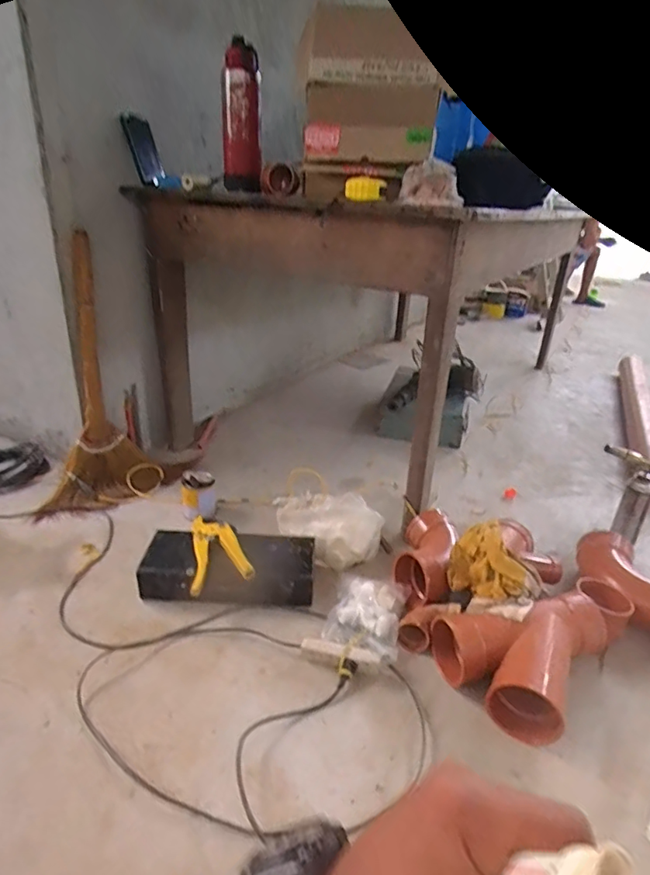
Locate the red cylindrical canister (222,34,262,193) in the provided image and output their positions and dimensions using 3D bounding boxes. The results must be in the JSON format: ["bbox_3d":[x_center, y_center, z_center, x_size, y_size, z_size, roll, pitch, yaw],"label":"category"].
[{"bbox_3d":[-0.196,-0.753,1.221,0.087,0.301,0.096,-1,26,-10],"label":"red cylindrical canister"}]

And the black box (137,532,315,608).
[{"bbox_3d":[-0.203,0.274,1.108,0.355,0.098,0.154,4,26,1],"label":"black box"}]

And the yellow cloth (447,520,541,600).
[{"bbox_3d":[0.338,0.253,1.026,0.169,0.110,0.105,20,30,31],"label":"yellow cloth"}]

